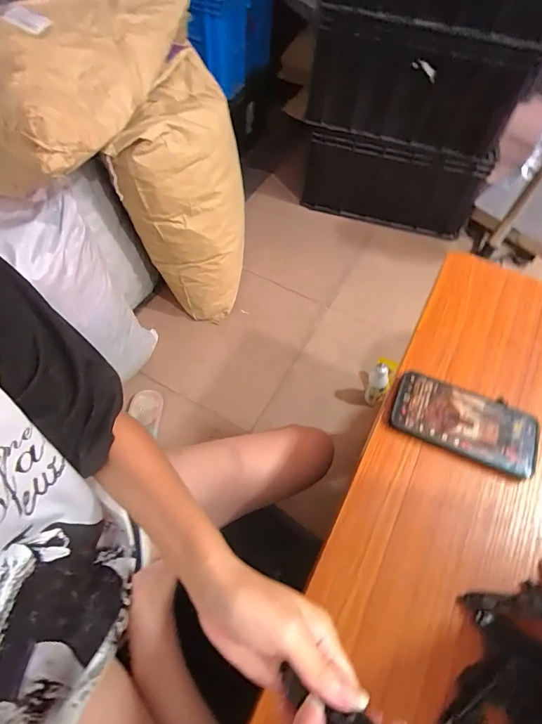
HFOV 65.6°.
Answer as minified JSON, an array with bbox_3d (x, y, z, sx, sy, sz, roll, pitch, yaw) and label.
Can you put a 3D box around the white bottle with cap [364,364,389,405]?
[{"bbox_3d":[0.283,0.065,1.125,0.052,0.142,0.049,24,60,12],"label":"white bottle with cap"}]

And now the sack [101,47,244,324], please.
[{"bbox_3d":[-0.225,-0.447,1.195,0.286,0.558,0.412,0,59,-3],"label":"sack"}]

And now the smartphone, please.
[{"bbox_3d":[0.224,0.070,0.487,0.161,0.018,0.079,20,60,10],"label":"smartphone"}]

